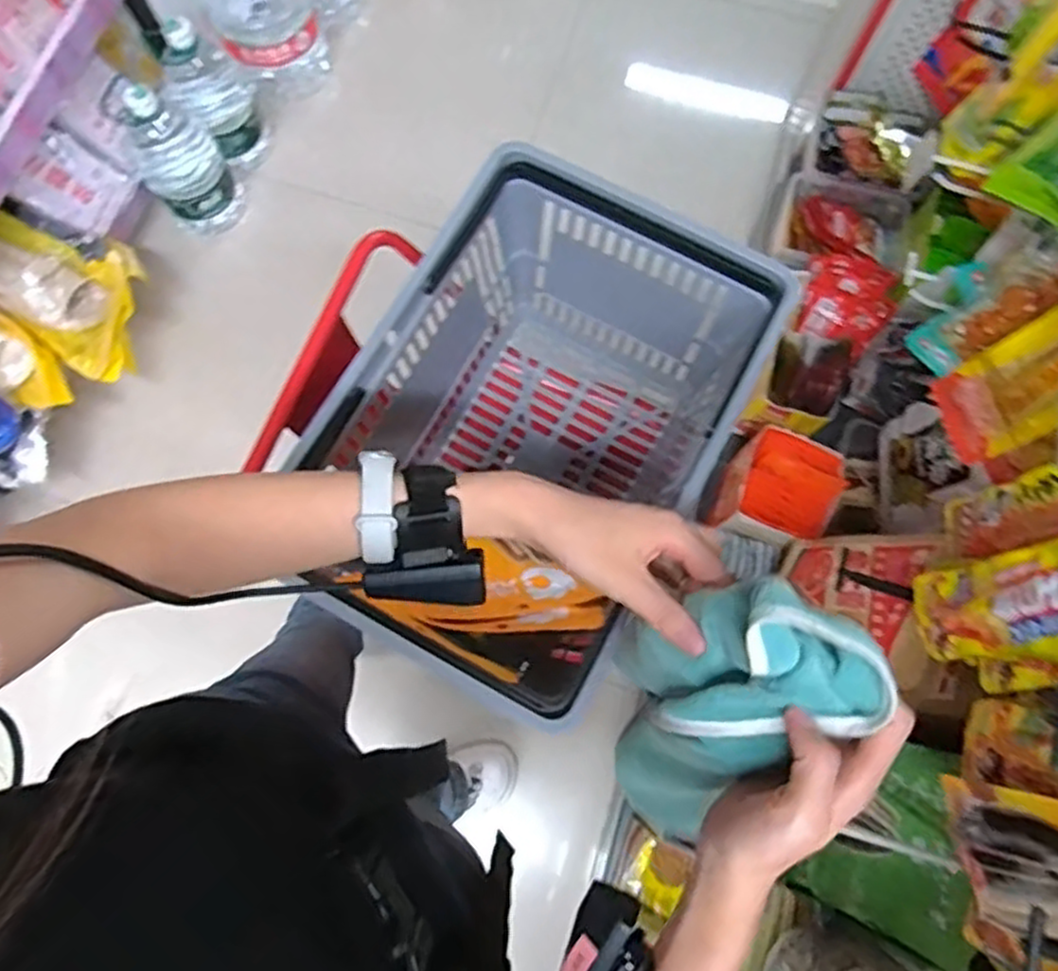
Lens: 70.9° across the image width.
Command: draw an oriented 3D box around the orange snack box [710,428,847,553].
[{"bbox_3d":[0.331,0.020,1.010,0.125,0.150,0.151,27,77,7],"label":"orange snack box"}]

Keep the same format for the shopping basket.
[{"bbox_3d":[0.010,-0.046,0.682,0.276,0.217,0.391,29,77,7],"label":"shopping basket"}]

